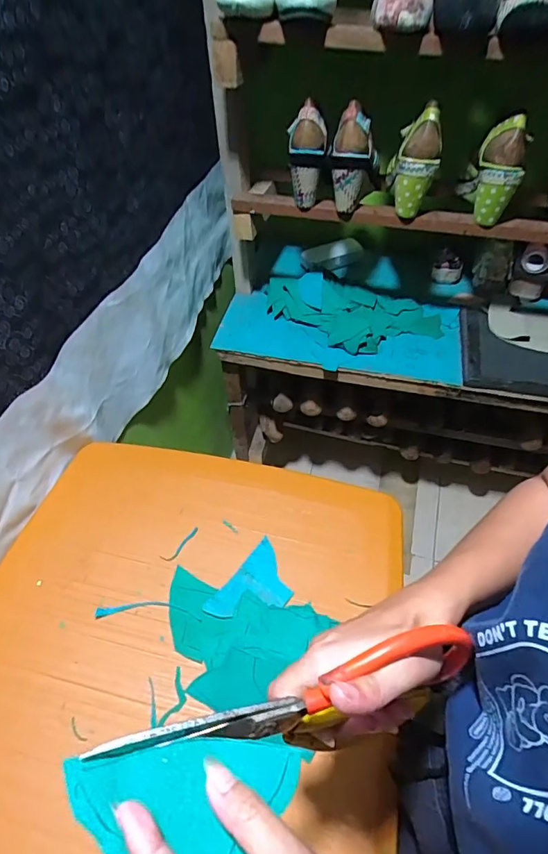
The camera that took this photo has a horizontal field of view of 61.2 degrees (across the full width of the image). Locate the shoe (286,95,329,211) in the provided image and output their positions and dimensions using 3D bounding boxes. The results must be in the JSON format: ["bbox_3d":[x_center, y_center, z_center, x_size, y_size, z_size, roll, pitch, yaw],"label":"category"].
[{"bbox_3d":[0.055,-0.442,0.769,0.063,0.151,0.067,-1,50,0],"label":"shoe"}]

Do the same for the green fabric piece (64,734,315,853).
[{"bbox_3d":[-0.037,0.166,0.198,0.097,0.027,0.057,-1,50,0],"label":"green fabric piece"}]

